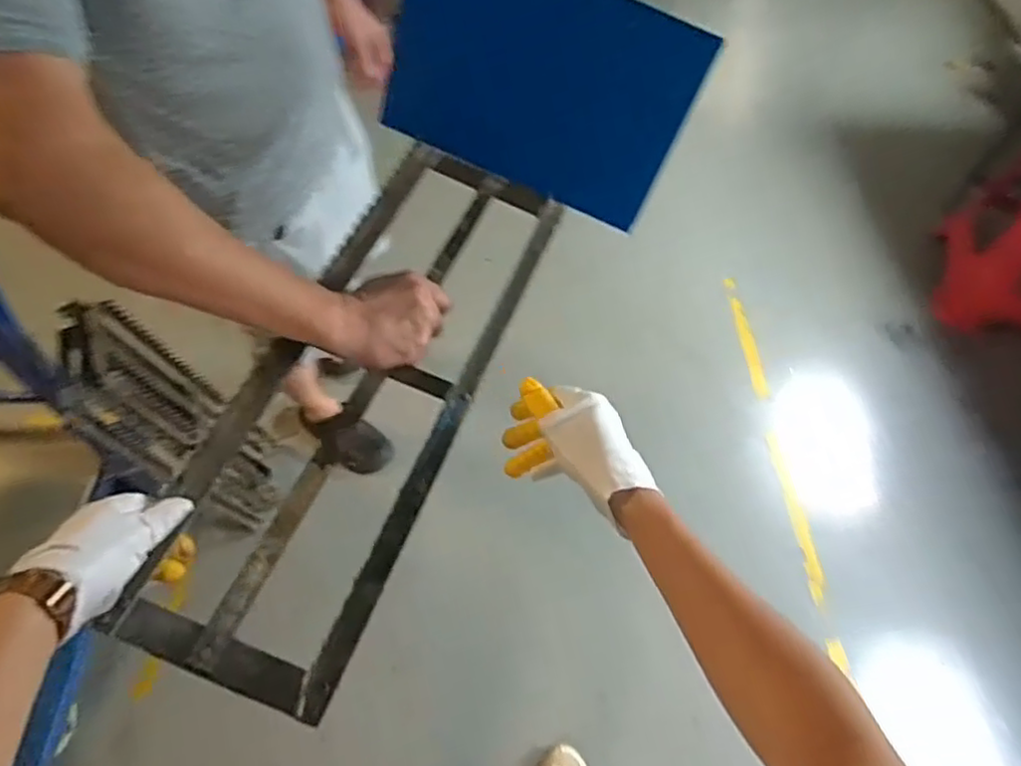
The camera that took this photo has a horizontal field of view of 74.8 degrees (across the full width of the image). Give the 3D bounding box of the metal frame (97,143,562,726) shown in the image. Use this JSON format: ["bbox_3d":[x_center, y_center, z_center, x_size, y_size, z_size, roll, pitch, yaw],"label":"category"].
[{"bbox_3d":[-0.113,-0.018,0.604,0.191,0.054,0.566,13,57,11],"label":"metal frame"}]

